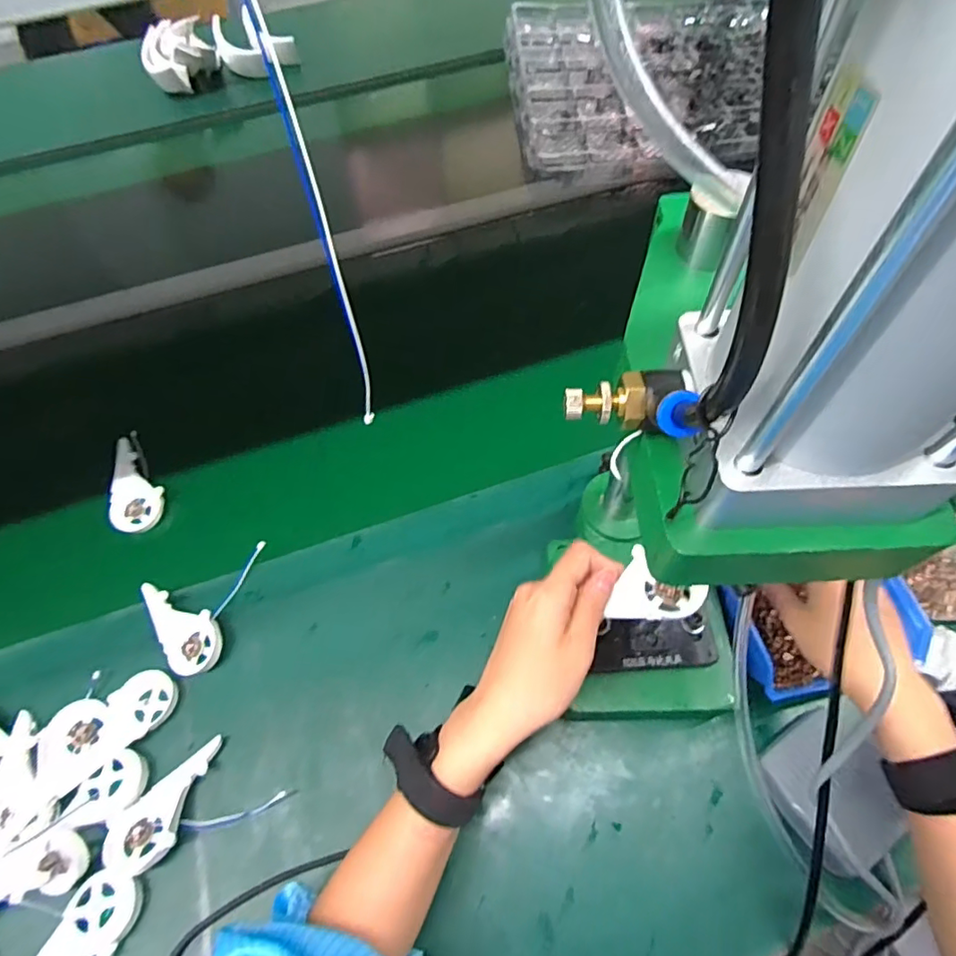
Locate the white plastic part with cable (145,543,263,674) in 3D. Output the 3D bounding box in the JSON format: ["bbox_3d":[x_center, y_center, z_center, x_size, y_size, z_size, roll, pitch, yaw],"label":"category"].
[{"bbox_3d":[-0.228,0.117,0.479,0.103,0.023,0.088,-19,60,-8],"label":"white plastic part with cable"}]

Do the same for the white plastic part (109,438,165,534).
[{"bbox_3d":[-0.345,0.008,0.555,0.046,0.018,0.092,-17,81,-7],"label":"white plastic part"}]

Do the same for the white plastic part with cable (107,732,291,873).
[{"bbox_3d":[-0.212,0.239,0.408,0.118,0.014,0.060,-26,61,-11],"label":"white plastic part with cable"}]

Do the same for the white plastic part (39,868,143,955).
[{"bbox_3d":[-0.271,0.316,0.373,0.049,0.014,0.093,20,63,14],"label":"white plastic part"}]

